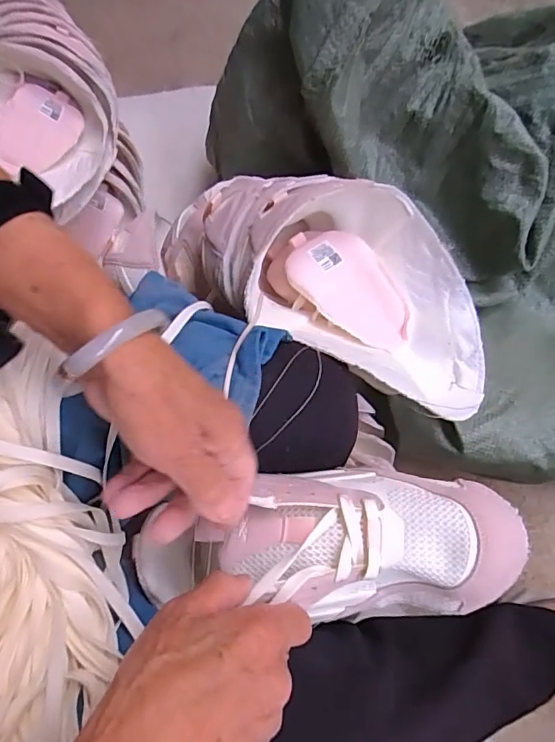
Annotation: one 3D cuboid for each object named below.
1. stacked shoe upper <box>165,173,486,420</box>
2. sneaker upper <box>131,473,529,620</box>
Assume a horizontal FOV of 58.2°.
[{"bbox_3d":[0.037,-0.077,0.418,0.300,0.107,0.158,20,69,10],"label":"stacked shoe upper"},{"bbox_3d":[0.029,0.114,0.326,0.243,0.062,0.087,-4,67,7],"label":"sneaker upper"}]

